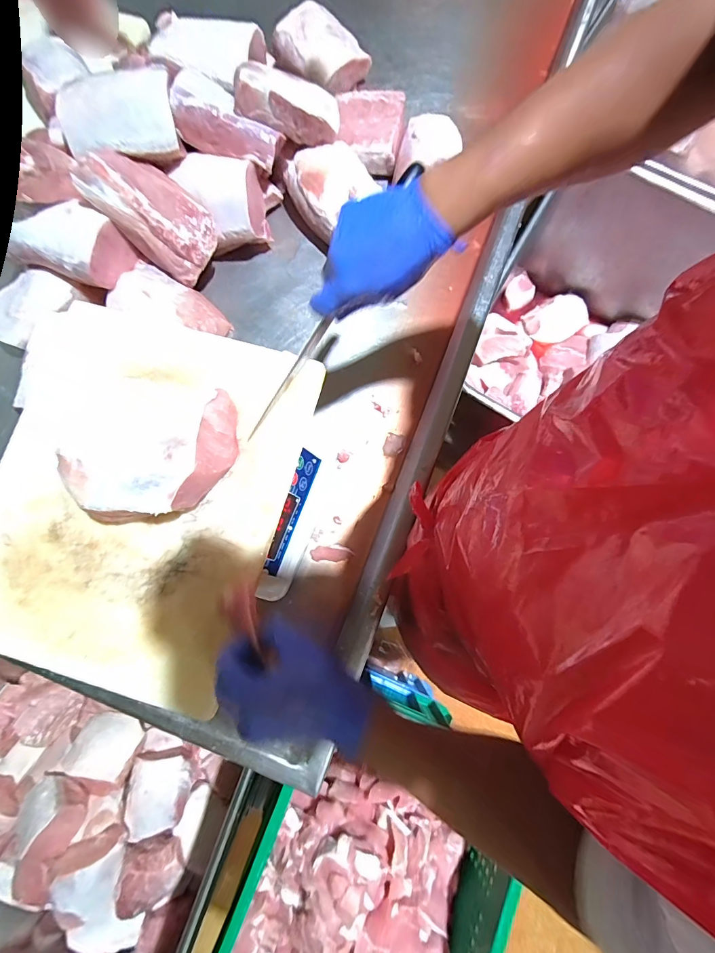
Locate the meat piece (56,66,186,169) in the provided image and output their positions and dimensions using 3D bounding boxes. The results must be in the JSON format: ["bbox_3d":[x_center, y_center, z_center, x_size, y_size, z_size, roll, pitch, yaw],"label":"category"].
[{"bbox_3d":[-0.344,-0.514,0.577,0.167,0.079,0.081,1,76,0],"label":"meat piece"}]

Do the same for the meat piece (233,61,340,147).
[{"bbox_3d":[-0.106,-0.572,0.618,0.167,0.060,0.071,-12,75,-33],"label":"meat piece"}]

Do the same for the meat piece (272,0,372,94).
[{"bbox_3d":[-0.066,-0.788,0.742,0.127,0.050,0.176,-35,79,-8],"label":"meat piece"}]

